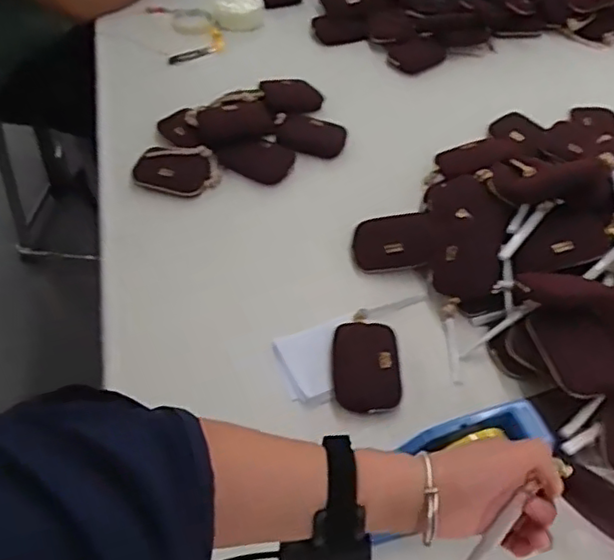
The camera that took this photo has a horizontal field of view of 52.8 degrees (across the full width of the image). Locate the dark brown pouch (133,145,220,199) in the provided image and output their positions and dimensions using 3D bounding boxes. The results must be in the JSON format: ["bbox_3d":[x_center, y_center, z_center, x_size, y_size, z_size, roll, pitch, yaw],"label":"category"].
[{"bbox_3d":[-0.204,-0.171,0.980,0.125,0.041,0.082,4,49,0],"label":"dark brown pouch"}]

